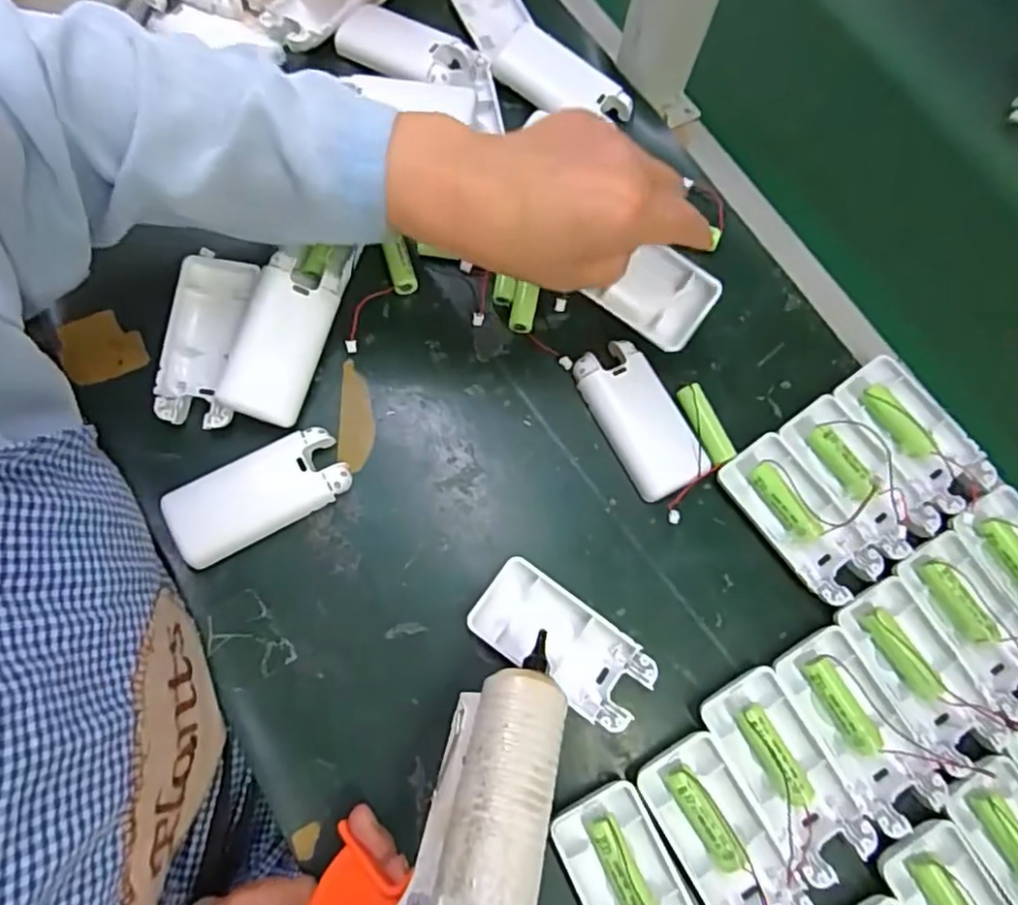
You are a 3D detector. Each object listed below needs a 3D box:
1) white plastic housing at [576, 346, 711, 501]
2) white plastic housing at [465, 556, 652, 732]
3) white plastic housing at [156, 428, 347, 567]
[{"bbox_3d":[0.076,-0.019,0.373,0.042,0.017,0.093,-28,75,-10],"label":"white plastic housing"},{"bbox_3d":[0.027,0.099,0.335,0.093,0.014,0.045,36,74,10],"label":"white plastic housing"},{"bbox_3d":[-0.135,0.023,0.350,0.093,0.018,0.043,-28,75,-10],"label":"white plastic housing"}]

